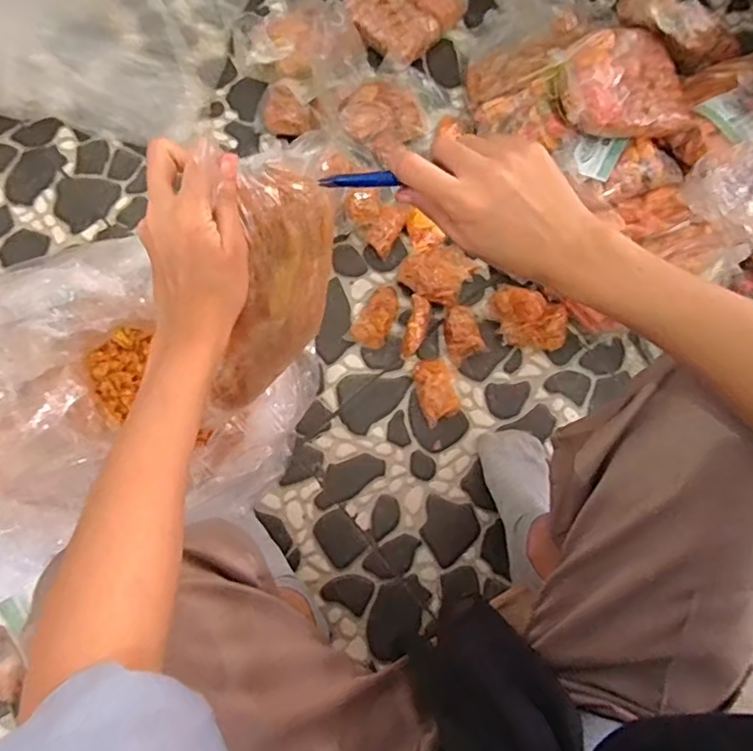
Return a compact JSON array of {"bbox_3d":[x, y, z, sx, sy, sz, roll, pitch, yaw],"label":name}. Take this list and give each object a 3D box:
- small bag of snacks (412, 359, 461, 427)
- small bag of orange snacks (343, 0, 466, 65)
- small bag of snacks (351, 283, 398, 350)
[{"bbox_3d":[0.082,0.022,0.783,0.051,0.027,0.083,-14,77,-5],"label":"small bag of snacks"},{"bbox_3d":[0.049,-0.591,0.918,0.147,0.042,0.193,41,79,8],"label":"small bag of orange snacks"},{"bbox_3d":[0.005,-0.084,0.807,0.049,0.021,0.094,30,77,6],"label":"small bag of snacks"}]

